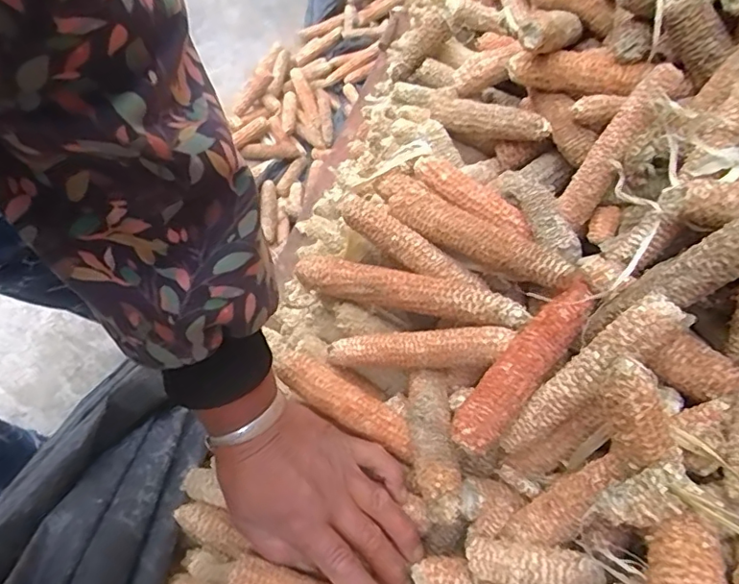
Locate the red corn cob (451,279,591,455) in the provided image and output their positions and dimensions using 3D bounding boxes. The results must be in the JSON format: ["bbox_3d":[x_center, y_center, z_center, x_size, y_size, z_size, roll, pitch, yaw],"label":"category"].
[{"bbox_3d":[0.108,0.049,0.382,0.031,0.024,0.146,38,70,16],"label":"red corn cob"}]

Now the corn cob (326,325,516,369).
[{"bbox_3d":[0.038,0.046,0.427,0.141,0.027,0.025,-6,63,21],"label":"corn cob"}]

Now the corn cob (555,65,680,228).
[{"bbox_3d":[0.187,-0.111,0.423,0.028,0.128,0.029,35,25,15],"label":"corn cob"}]

